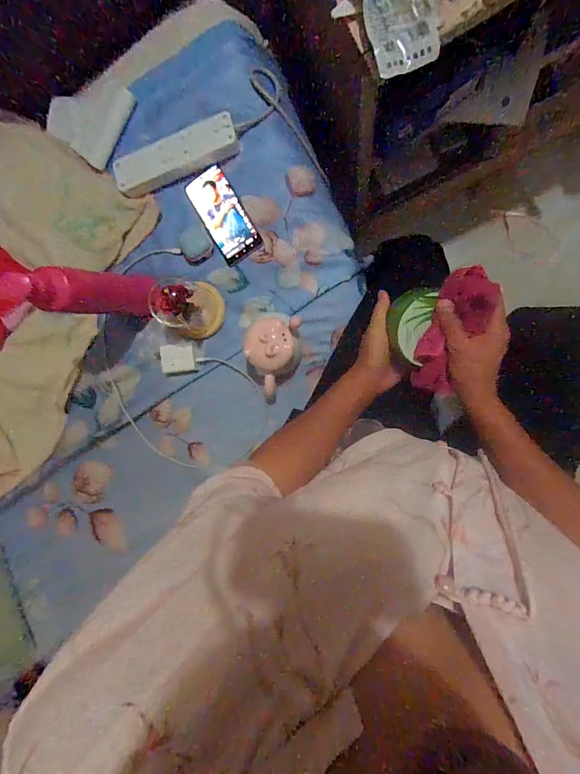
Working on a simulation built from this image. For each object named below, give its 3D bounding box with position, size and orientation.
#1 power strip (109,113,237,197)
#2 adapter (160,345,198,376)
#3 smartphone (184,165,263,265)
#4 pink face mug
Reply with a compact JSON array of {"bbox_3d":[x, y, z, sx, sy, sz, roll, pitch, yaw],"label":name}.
[{"bbox_3d":[-0.195,-0.394,0.601,0.216,0.025,0.064,-20,95,9],"label":"power strip"},{"bbox_3d":[-0.200,-0.049,0.640,0.067,0.032,0.052,-6,93,8],"label":"adapter"},{"bbox_3d":[-0.116,-0.297,0.615,0.072,0.005,0.156,-30,93,9],"label":"smartphone"},{"bbox_3d":[-0.034,-0.045,0.584,0.084,0.097,0.150,20,96,6],"label":"pink face mug"}]

